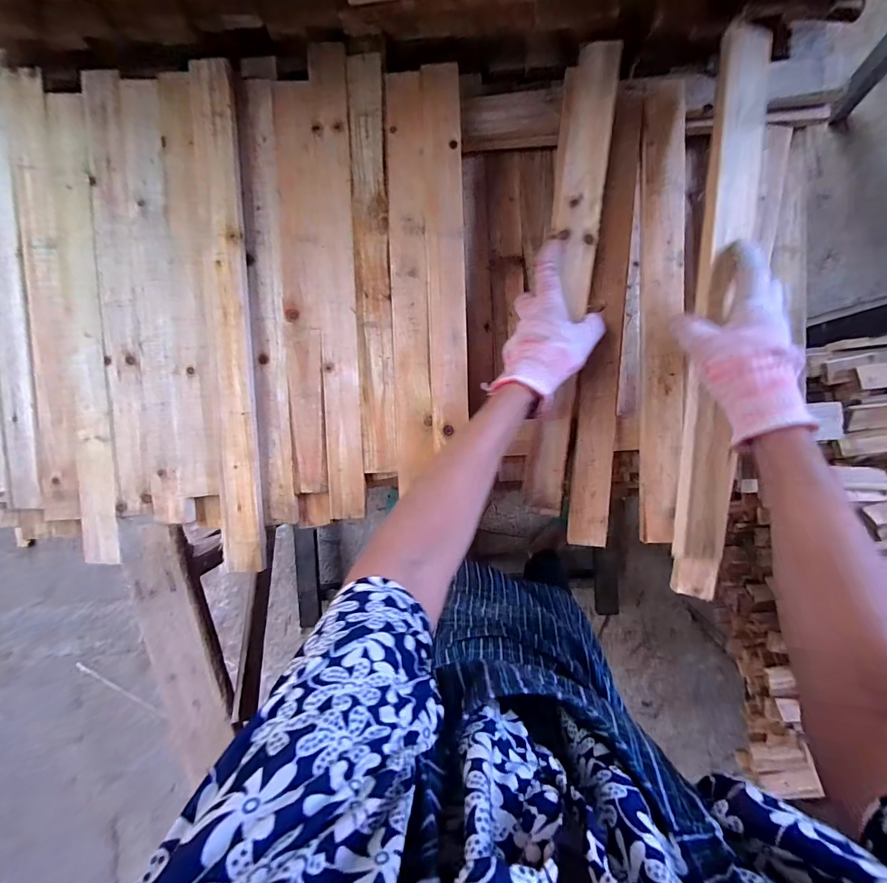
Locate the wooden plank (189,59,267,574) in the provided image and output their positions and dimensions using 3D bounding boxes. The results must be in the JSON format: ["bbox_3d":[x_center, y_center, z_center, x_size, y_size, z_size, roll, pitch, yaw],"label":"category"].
[{"bbox_3d":[-0.239,-0.126,0.451,0.043,0.022,0.546,-2,94,0],"label":"wooden plank"}]

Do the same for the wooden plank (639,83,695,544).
[{"bbox_3d":[0.250,-0.132,0.452,0.049,0.022,0.487,-2,94,0],"label":"wooden plank"}]

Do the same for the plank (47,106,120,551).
[{"bbox_3d":[-0.414,-0.117,0.459,0.046,0.018,0.521,-2,94,0],"label":"plank"}]

